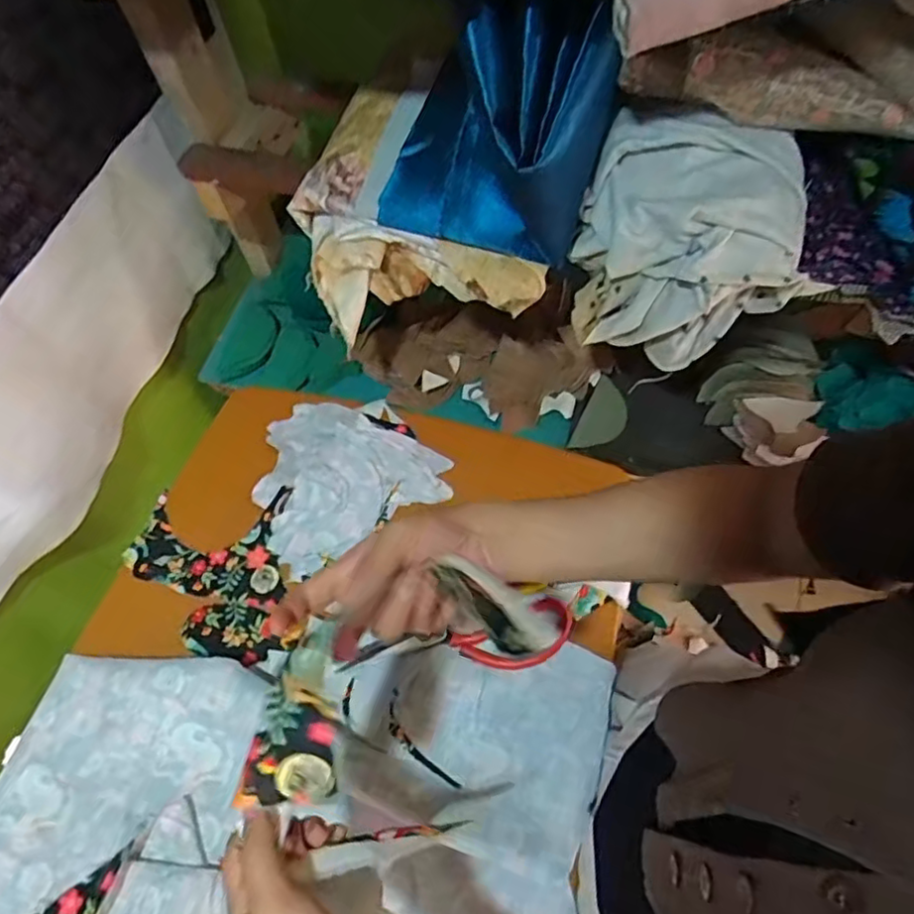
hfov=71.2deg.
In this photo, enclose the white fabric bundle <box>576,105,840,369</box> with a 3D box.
[{"bbox_3d":[0.213,-0.186,0.570,0.203,0.164,0.122,12,62,10],"label":"white fabric bundle"}]

